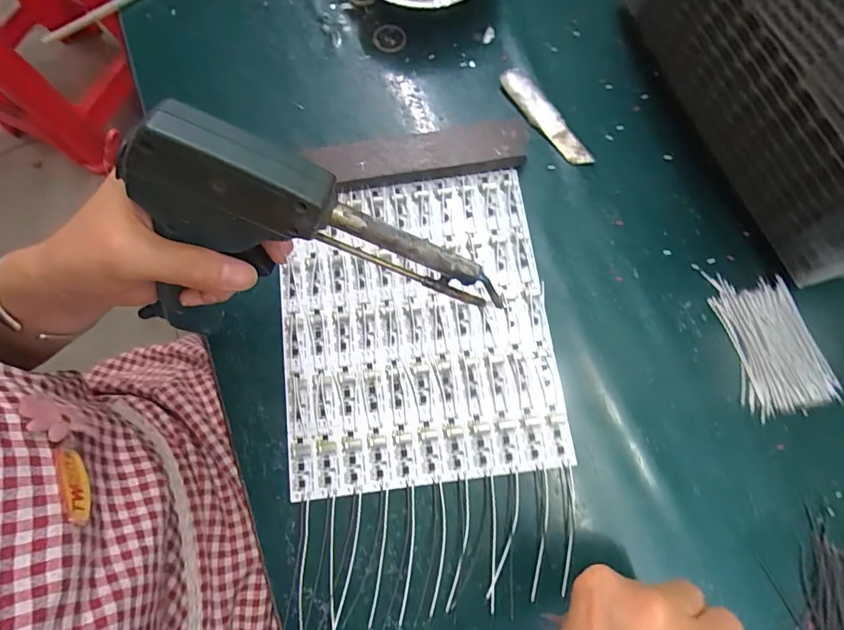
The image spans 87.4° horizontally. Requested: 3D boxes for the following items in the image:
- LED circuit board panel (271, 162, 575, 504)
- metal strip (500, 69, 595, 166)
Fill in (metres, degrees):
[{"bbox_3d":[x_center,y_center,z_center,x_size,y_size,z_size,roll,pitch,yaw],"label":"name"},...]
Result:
[{"bbox_3d":[-0.006,0.005,0.330,0.194,0.005,0.226,-7,76,0],"label":"LED circuit board panel"},{"bbox_3d":[0.102,-0.163,0.365,0.022,0.009,0.102,-36,78,-7],"label":"metal strip"}]

